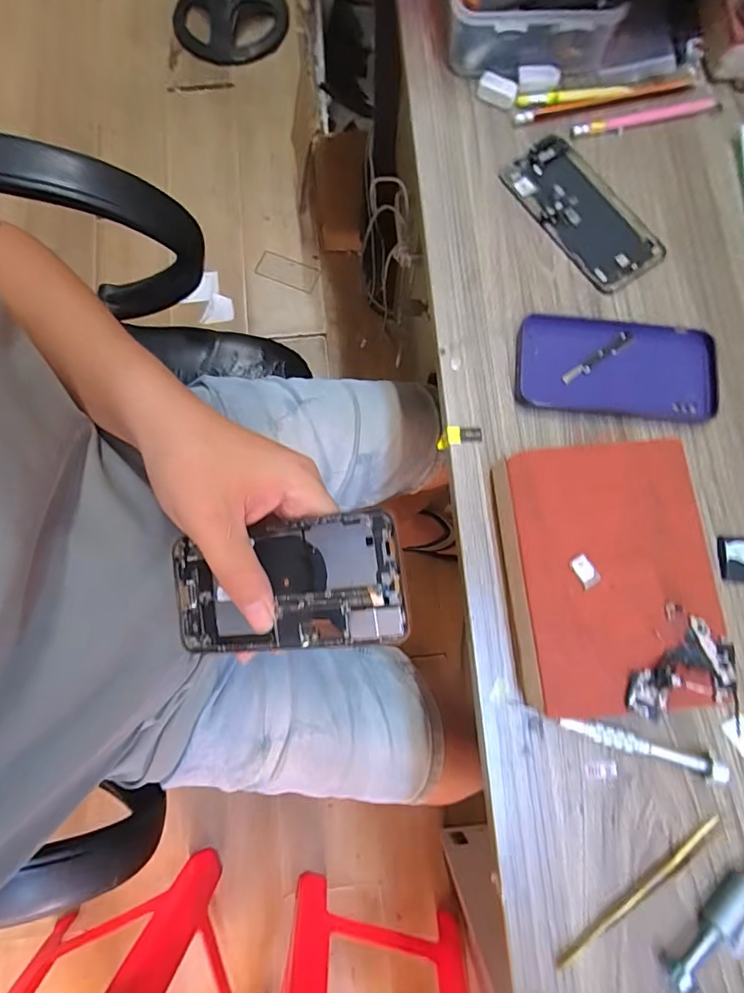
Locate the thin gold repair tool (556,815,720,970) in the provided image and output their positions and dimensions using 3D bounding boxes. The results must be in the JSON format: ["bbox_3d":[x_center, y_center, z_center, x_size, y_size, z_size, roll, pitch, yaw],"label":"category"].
[{"bbox_3d":[0.161,0.236,0.285,0.129,0.008,0.006,-34,79,-6],"label":"thin gold repair tool"}]

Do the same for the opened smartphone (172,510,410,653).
[{"bbox_3d":[-0.050,0.050,0.265,0.139,0.007,0.068,-9,83,19],"label":"opened smartphone"}]

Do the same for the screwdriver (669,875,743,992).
[{"bbox_3d":[0.209,0.241,0.277,0.102,0.019,0.018,-38,80,-6],"label":"screwdriver"}]

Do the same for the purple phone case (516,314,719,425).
[{"bbox_3d":[0.182,-0.095,0.352,0.146,0.009,0.072,5,78,2],"label":"purple phone case"}]

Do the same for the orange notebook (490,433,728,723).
[{"bbox_3d":[0.145,0.048,0.304,0.118,0.041,0.161,-4,78,0],"label":"orange notebook"}]

